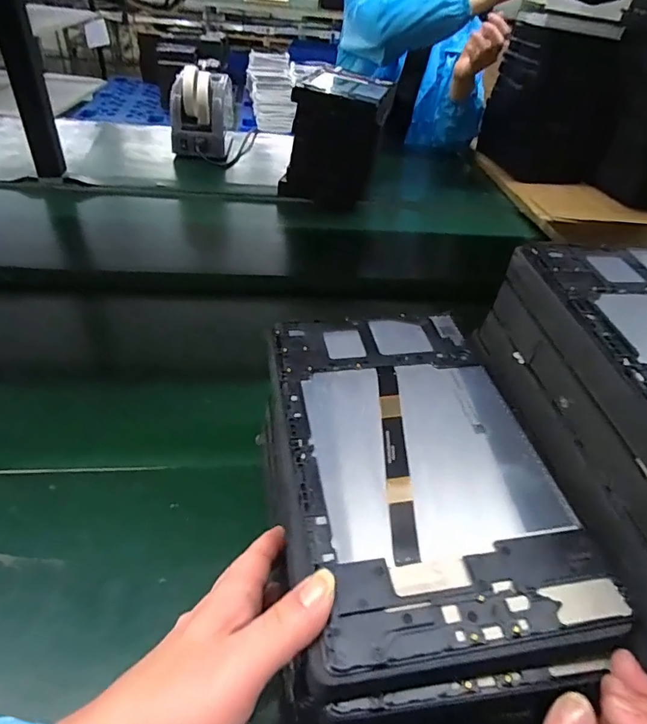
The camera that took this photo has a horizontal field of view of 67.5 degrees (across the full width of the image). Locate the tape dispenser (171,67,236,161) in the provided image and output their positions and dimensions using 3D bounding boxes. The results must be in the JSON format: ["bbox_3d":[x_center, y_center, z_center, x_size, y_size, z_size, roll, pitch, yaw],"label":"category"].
[{"bbox_3d":[-0.260,-0.540,1.042,0.128,0.149,0.156,-2,42,-10],"label":"tape dispenser"}]

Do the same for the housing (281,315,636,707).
[{"bbox_3d":[0.049,0.050,0.296,0.153,0.010,0.239,-3,42,-12],"label":"housing"}]

